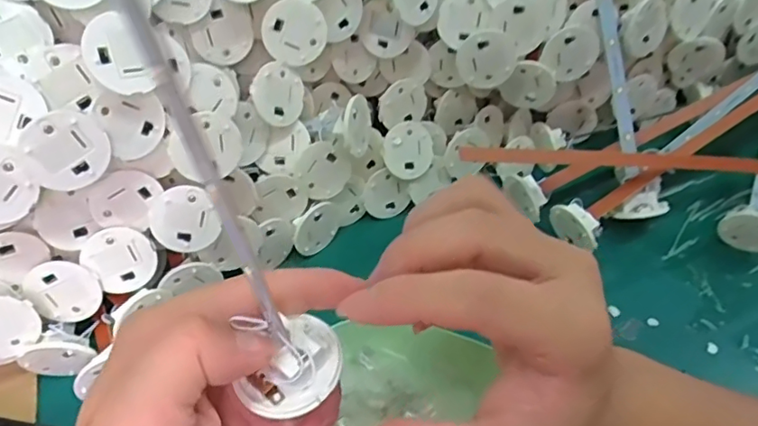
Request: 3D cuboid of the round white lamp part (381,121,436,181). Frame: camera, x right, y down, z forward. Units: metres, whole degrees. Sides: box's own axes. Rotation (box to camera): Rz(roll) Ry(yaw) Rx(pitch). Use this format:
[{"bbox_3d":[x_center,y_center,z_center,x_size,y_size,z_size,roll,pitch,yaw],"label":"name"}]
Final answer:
[{"bbox_3d":[0.021,-0.043,0.396,0.038,0.037,0.007,-24,17,-19],"label":"round white lamp part"}]

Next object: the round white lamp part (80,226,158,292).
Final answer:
[{"bbox_3d":[-0.144,0.026,0.319,0.034,0.038,0.004,-31,26,-7],"label":"round white lamp part"}]

